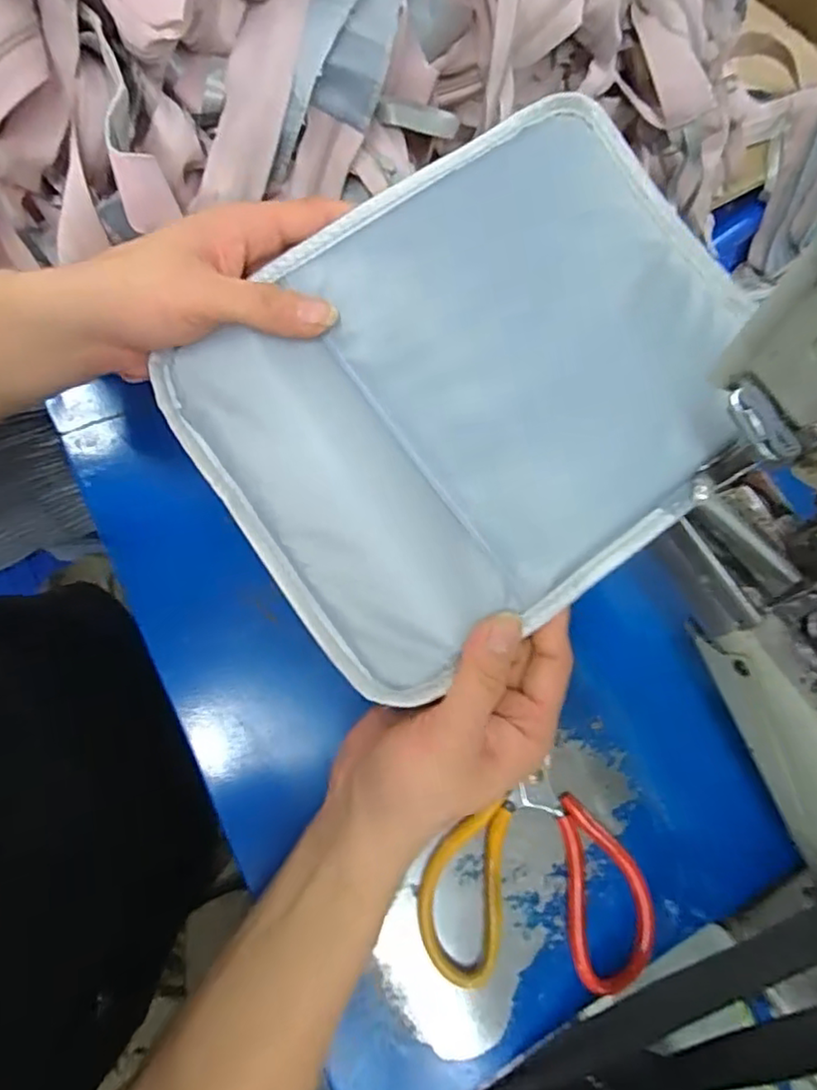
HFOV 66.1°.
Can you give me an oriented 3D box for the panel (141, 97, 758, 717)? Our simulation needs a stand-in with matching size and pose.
[{"bbox_3d":[0.043,-0.083,0.317,0.290,0.049,0.212,-36,77,-12],"label":"panel"}]

